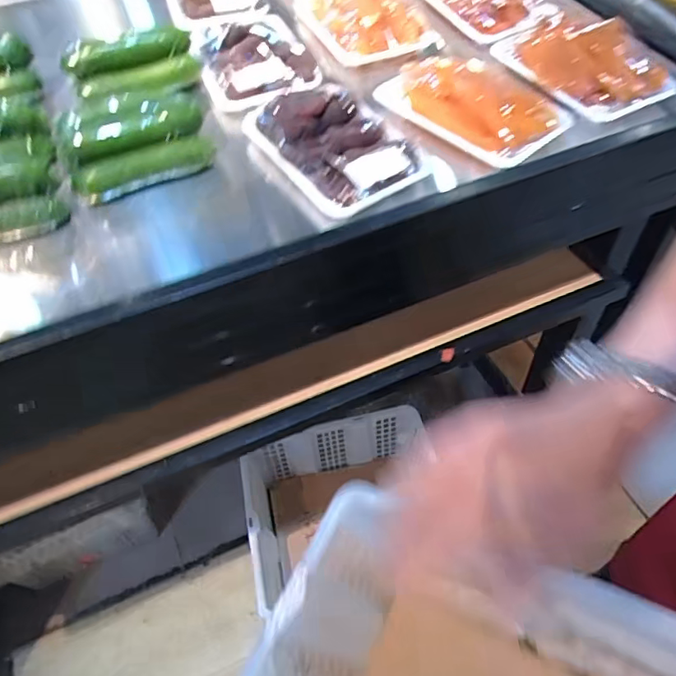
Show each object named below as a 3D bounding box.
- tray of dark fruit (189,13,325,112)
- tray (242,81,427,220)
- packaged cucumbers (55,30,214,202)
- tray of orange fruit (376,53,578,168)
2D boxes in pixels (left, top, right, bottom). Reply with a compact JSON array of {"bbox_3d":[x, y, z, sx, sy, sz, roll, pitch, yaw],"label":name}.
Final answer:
[{"bbox_3d":[-0.099,-0.332,0.637,0.125,0.031,0.199,-17,55,-8],"label":"tray of dark fruit"},{"bbox_3d":[-0.009,-0.195,0.528,0.115,0.033,0.182,-30,58,-17],"label":"tray"},{"bbox_3d":[-0.205,-0.230,0.547,0.131,0.062,0.194,-13,55,-5],"label":"packaged cucumbers"},{"bbox_3d":[0.138,-0.243,0.560,0.133,0.027,0.177,-33,59,-19],"label":"tray of orange fruit"}]

